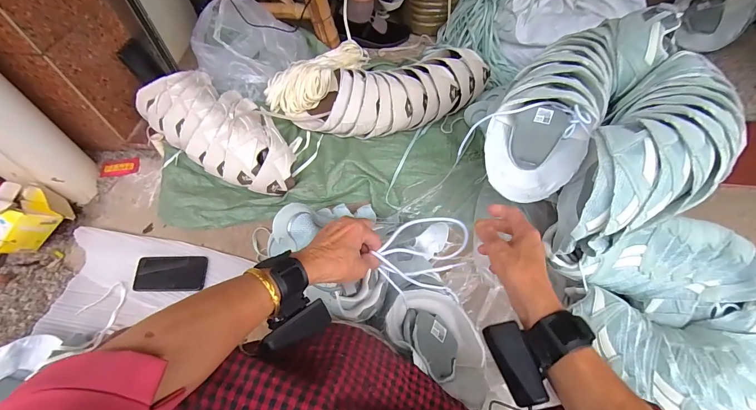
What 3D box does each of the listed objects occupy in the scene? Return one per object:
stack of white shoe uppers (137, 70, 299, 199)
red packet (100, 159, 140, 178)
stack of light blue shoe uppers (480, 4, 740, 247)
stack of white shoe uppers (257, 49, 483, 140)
[{"bbox_3d":[-0.347,-0.178,0.754,0.392,0.100,0.197,36,64,7],"label":"stack of white shoe uppers"},{"bbox_3d":[-0.667,-0.098,0.858,0.092,0.009,0.041,-7,81,-7],"label":"red packet"},{"bbox_3d":[0.377,-0.124,0.571,0.333,0.192,0.336,-36,63,-20],"label":"stack of light blue shoe uppers"},{"bbox_3d":[0.020,-0.254,0.813,0.496,0.135,0.151,-12,57,-6],"label":"stack of white shoe uppers"}]

